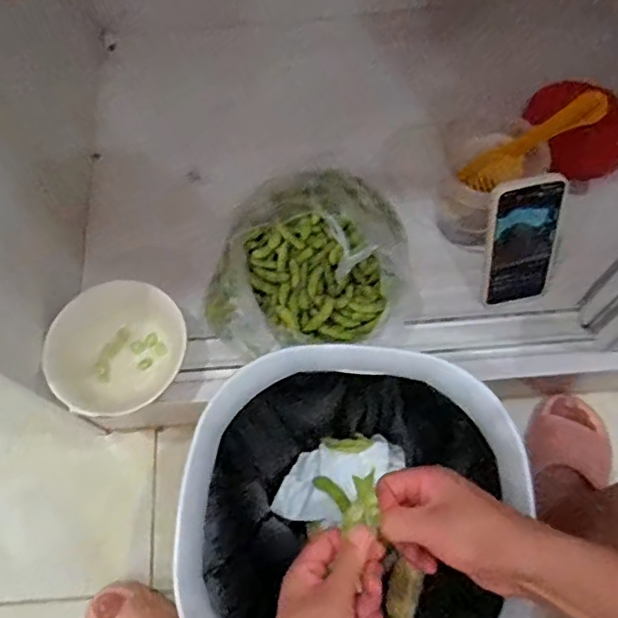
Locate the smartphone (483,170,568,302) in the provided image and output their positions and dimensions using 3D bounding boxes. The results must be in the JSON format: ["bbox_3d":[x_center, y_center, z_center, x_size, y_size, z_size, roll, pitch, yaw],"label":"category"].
[{"bbox_3d":[0.234,-0.074,0.638,0.076,0.158,0.013,-10,40,-1],"label":"smartphone"}]

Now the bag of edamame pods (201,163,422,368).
[{"bbox_3d":[-0.003,-0.072,0.680,0.255,0.100,0.230,-21,68,-6],"label":"bag of edamame pods"}]

